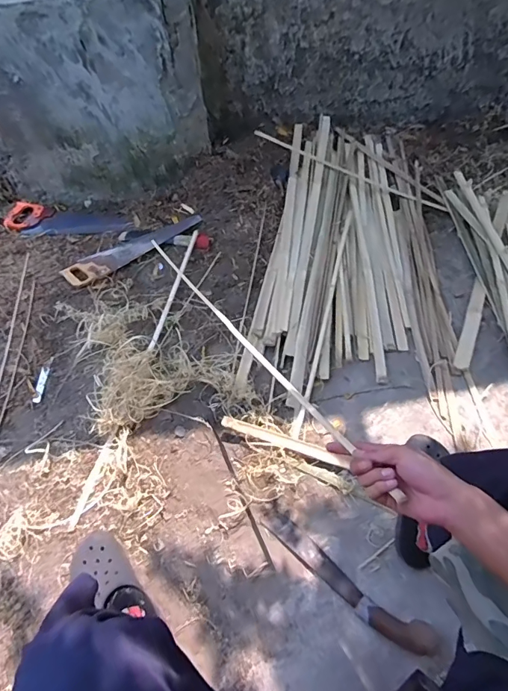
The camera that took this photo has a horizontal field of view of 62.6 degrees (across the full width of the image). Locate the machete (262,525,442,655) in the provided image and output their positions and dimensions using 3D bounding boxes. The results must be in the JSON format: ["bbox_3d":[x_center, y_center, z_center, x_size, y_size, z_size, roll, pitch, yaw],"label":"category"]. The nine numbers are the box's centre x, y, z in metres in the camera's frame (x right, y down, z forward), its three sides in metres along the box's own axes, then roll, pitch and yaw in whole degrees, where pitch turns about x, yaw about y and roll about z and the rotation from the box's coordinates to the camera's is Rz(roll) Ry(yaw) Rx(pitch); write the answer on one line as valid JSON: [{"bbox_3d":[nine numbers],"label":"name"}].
[{"bbox_3d":[0.187,0.500,0.886,0.402,0.055,0.073,32,62,19],"label":"machete"}]

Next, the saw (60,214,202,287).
[{"bbox_3d":[-0.424,-0.355,1.479,0.501,0.025,0.112,-33,63,-20],"label":"saw"}]

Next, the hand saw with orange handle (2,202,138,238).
[{"bbox_3d":[-0.677,-0.459,1.538,0.469,0.032,0.132,0,57,0],"label":"hand saw with orange handle"}]

